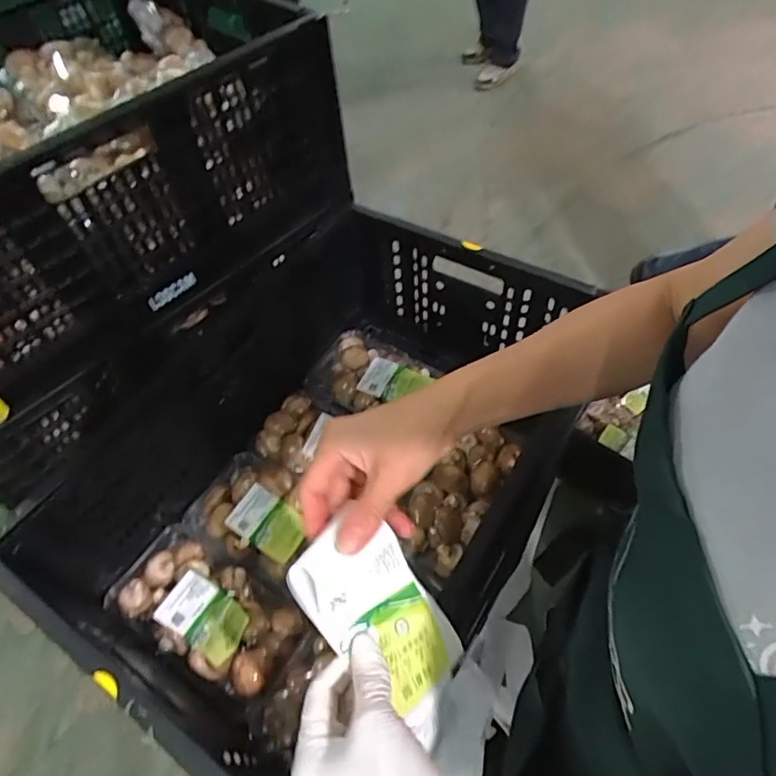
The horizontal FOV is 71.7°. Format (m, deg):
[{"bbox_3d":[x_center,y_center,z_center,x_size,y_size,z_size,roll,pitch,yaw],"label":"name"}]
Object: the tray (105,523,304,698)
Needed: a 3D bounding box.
[{"bbox_3d":[-0.209,0.246,0.607,0.228,0.044,0.117,25,61,17],"label":"tray"}]

